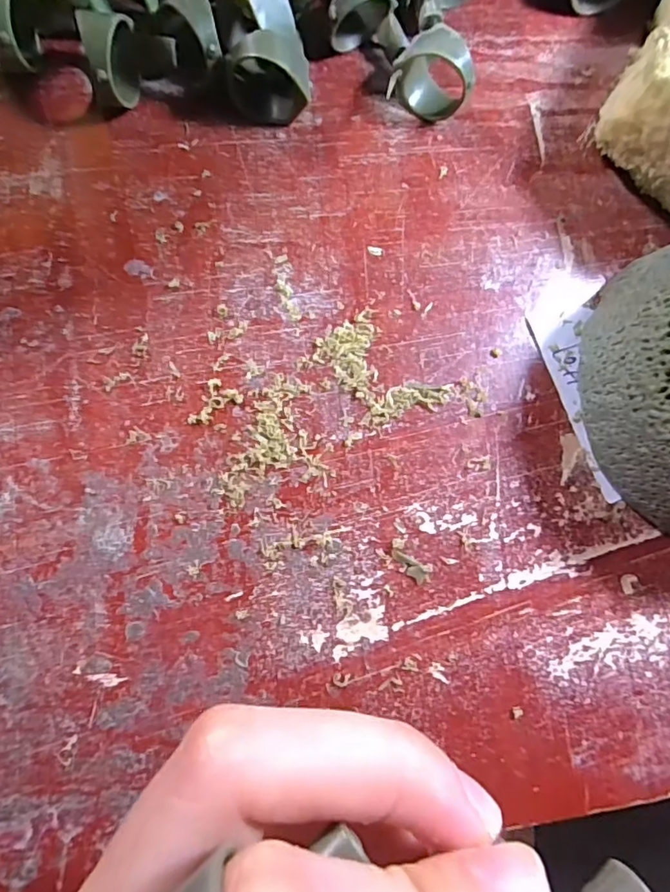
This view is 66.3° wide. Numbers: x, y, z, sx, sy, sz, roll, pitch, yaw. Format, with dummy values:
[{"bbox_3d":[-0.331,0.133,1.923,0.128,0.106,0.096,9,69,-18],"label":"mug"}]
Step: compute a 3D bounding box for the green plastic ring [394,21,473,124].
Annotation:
[{"bbox_3d":[0.036,-0.130,0.181,0.026,0.023,0.014,35,80,-2],"label":"green plastic ring"}]

